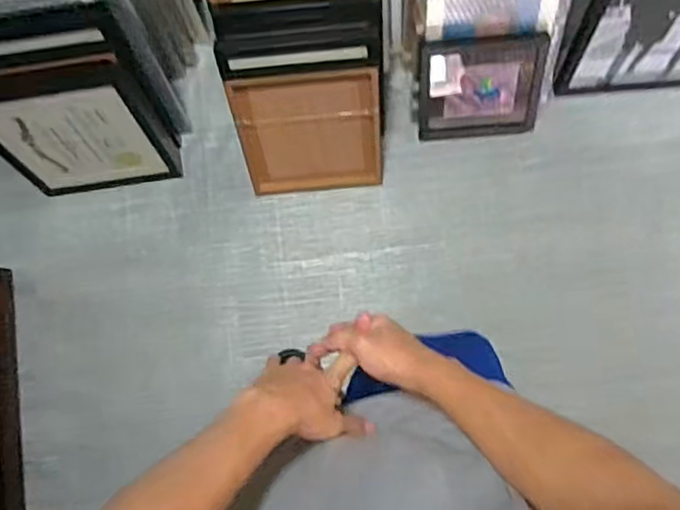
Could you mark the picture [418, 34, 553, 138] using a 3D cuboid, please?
[{"bbox_3d":[0.294,-0.343,1.344,0.253,0.226,0.020,-4,41,2],"label":"picture"}]

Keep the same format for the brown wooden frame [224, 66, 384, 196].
[{"bbox_3d":[-0.056,-0.232,1.296,0.277,0.283,0.041,-9,45,0],"label":"brown wooden frame"}]

